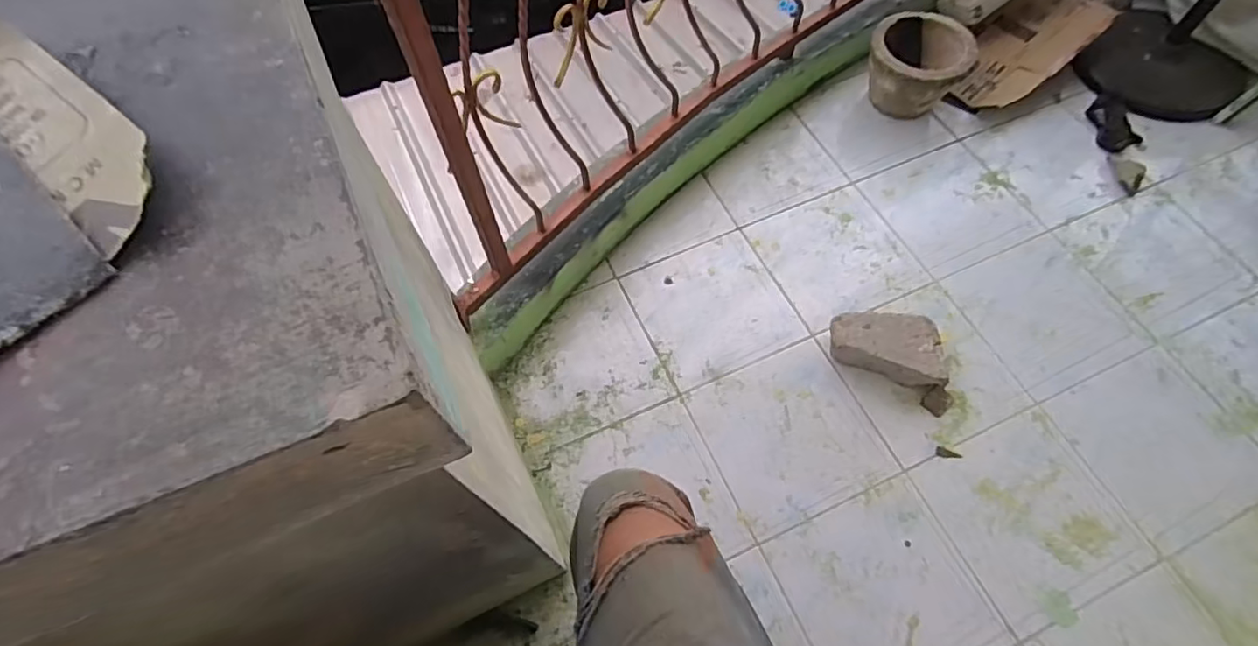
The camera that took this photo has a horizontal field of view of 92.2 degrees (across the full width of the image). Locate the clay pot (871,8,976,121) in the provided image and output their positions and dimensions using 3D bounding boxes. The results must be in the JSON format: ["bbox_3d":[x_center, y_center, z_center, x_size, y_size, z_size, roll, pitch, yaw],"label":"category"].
[{"bbox_3d":[0.682,-0.607,1.455,0.232,0.144,0.257,27,67,13],"label":"clay pot"}]

